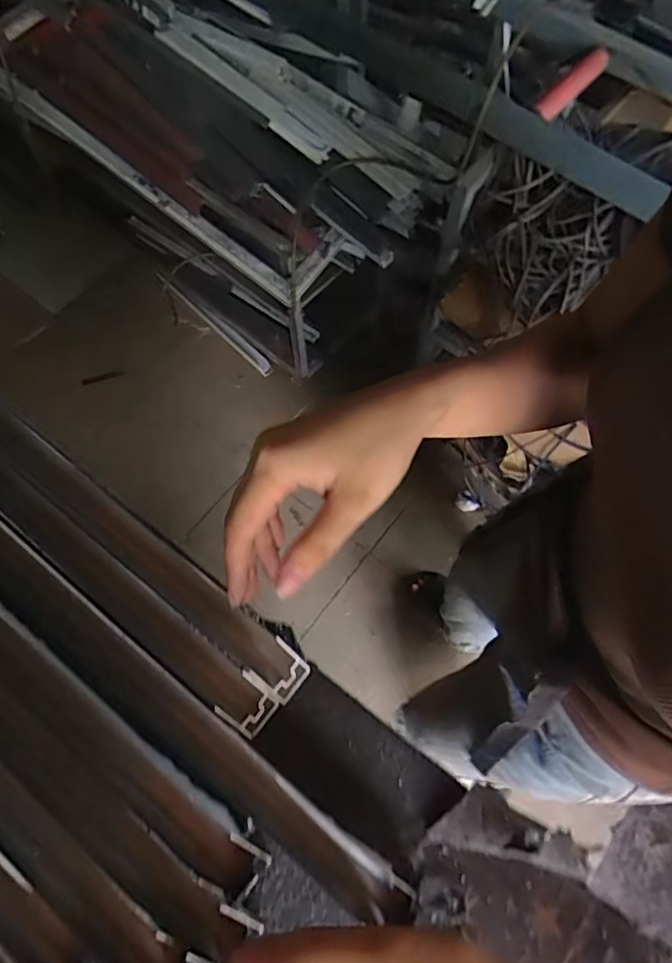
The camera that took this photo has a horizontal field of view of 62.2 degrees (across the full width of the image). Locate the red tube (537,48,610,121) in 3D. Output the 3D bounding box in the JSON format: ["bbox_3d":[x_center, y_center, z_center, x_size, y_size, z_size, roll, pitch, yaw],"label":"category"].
[{"bbox_3d":[0.396,-0.660,0.920,0.033,0.035,0.203,37,72,13],"label":"red tube"}]

